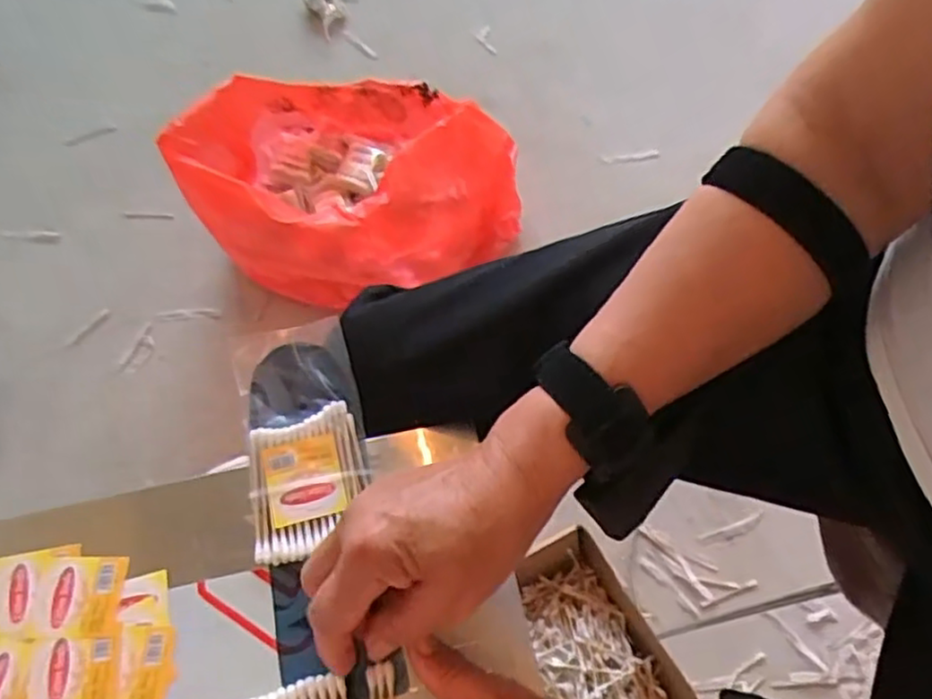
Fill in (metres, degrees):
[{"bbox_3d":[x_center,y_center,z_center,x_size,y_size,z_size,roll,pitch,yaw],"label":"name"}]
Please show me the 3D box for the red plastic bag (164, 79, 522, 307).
[{"bbox_3d":[-0.147,-0.245,0.924,0.422,0.170,0.291,-13,65,-7],"label":"red plastic bag"}]

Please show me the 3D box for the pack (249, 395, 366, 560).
[{"bbox_3d":[-0.086,0.072,0.379,0.058,0.015,0.077,-9,64,-6],"label":"pack"}]

